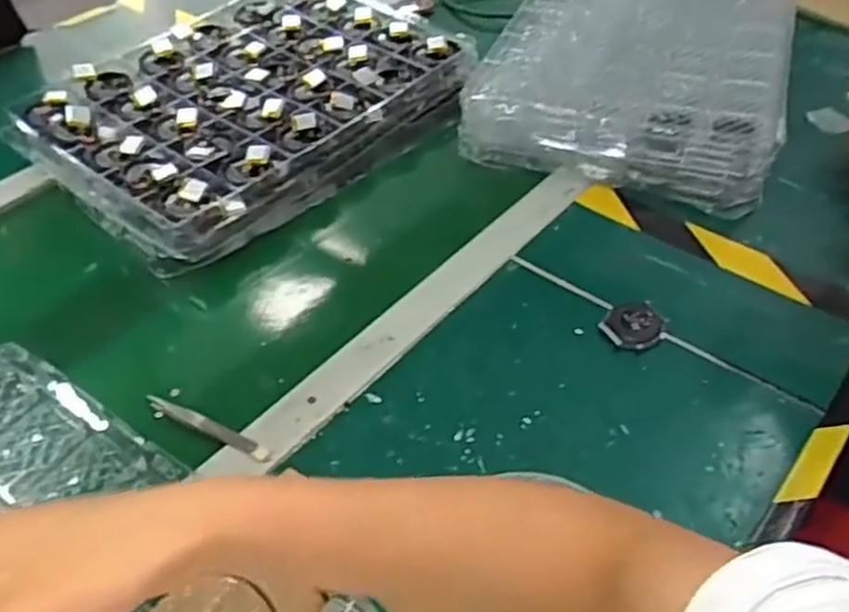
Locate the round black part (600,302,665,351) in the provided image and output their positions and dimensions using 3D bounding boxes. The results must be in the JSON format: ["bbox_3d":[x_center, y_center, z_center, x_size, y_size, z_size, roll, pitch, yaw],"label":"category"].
[{"bbox_3d":[0.171,0.014,0.601,0.046,0.011,0.046,-1,46,1],"label":"round black part"}]

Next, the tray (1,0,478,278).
[{"bbox_3d":[-0.183,-0.227,0.819,0.302,0.061,0.436,34,55,29],"label":"tray"}]

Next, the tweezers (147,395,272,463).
[{"bbox_3d":[-0.161,0.088,0.545,0.116,0.004,0.014,21,50,20],"label":"tweezers"}]

